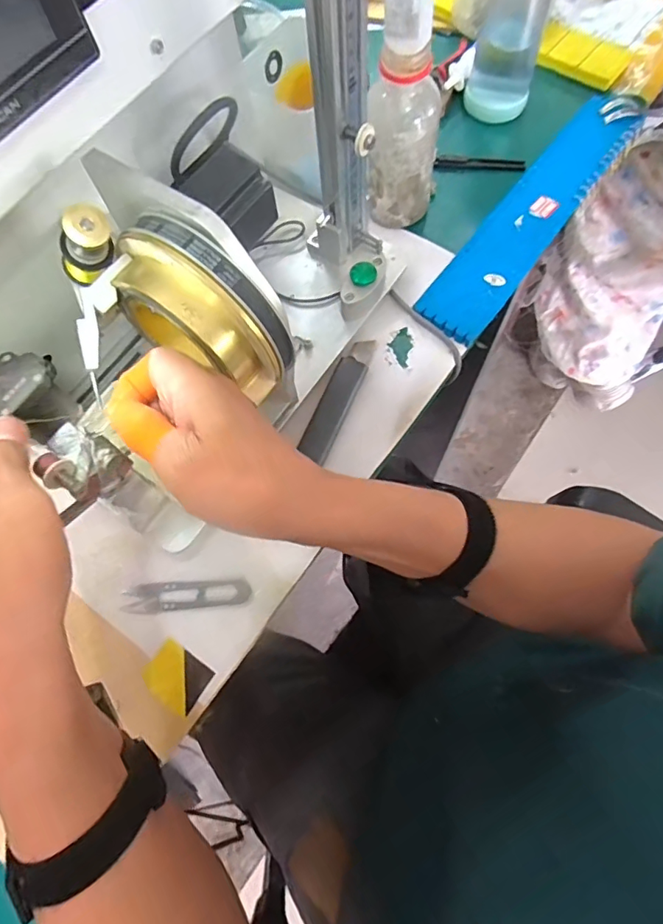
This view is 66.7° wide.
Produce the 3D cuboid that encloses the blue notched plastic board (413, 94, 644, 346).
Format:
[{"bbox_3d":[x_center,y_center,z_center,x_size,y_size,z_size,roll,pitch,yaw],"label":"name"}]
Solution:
[{"bbox_3d":[0.207,-0.254,0.505,0.065,0.015,0.339,37,79,14],"label":"blue notched plastic board"}]

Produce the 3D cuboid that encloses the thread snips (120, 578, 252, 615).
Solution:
[{"bbox_3d":[-0.113,0.105,0.397,0.098,0.005,0.023,-5,69,1],"label":"thread snips"}]

